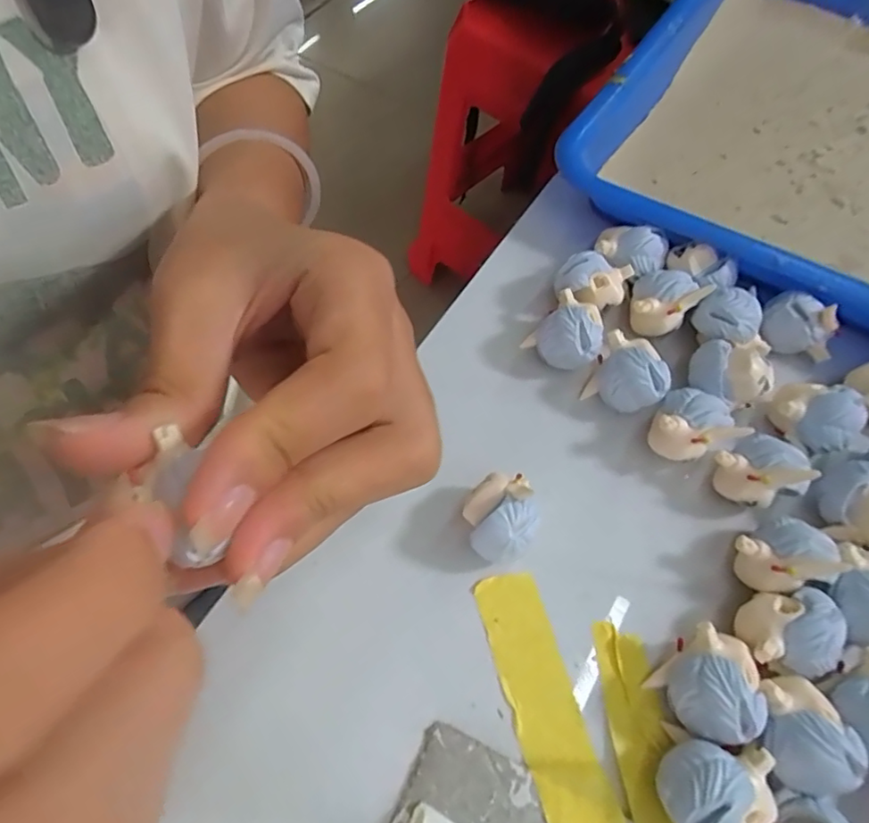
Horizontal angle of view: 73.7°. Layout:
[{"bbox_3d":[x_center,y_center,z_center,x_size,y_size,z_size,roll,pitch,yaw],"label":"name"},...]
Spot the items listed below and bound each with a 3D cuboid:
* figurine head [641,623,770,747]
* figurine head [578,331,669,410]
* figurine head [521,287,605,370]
[{"bbox_3d":[0.078,0.076,0.162,0.024,0.022,0.027,41,69,18],"label":"figurine head"},{"bbox_3d":[0.070,-0.013,0.208,0.026,0.019,0.022,32,66,15],"label":"figurine head"},{"bbox_3d":[0.051,-0.030,0.217,0.027,0.020,0.025,0,62,-1],"label":"figurine head"}]

